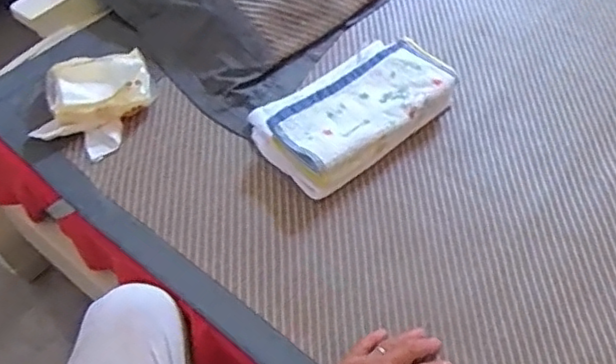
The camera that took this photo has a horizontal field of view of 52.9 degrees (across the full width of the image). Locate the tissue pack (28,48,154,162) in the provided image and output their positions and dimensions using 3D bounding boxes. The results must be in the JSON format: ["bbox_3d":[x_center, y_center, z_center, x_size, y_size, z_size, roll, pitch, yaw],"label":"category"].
[{"bbox_3d":[-0.278,-0.113,0.805,0.133,0.050,0.158,18,55,13],"label":"tissue pack"}]

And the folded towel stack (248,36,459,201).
[{"bbox_3d":[0.058,-0.101,0.808,0.261,0.063,0.154,-36,61,-23],"label":"folded towel stack"}]

